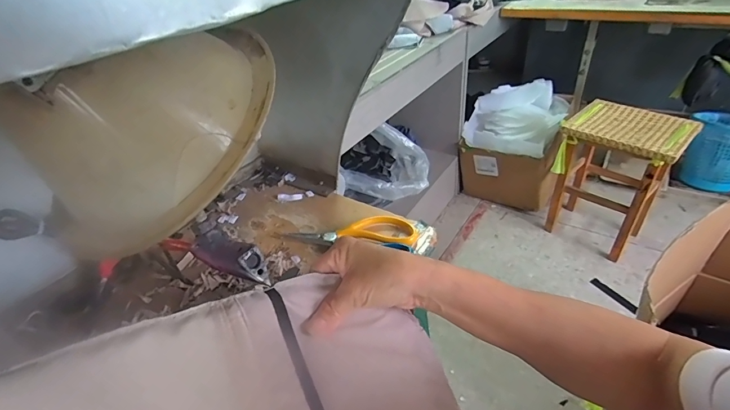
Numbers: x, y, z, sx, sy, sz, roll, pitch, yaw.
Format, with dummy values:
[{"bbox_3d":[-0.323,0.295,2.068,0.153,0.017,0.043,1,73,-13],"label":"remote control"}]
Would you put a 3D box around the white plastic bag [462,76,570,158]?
[{"bbox_3d":[0.648,-0.391,1.673,0.371,0.161,0.430,13,40,25],"label":"white plastic bag"}]

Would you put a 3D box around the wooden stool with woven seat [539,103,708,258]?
[{"bbox_3d":[0.907,-0.085,1.443,0.341,0.504,0.313,24,45,34],"label":"wooden stool with woven seat"}]

